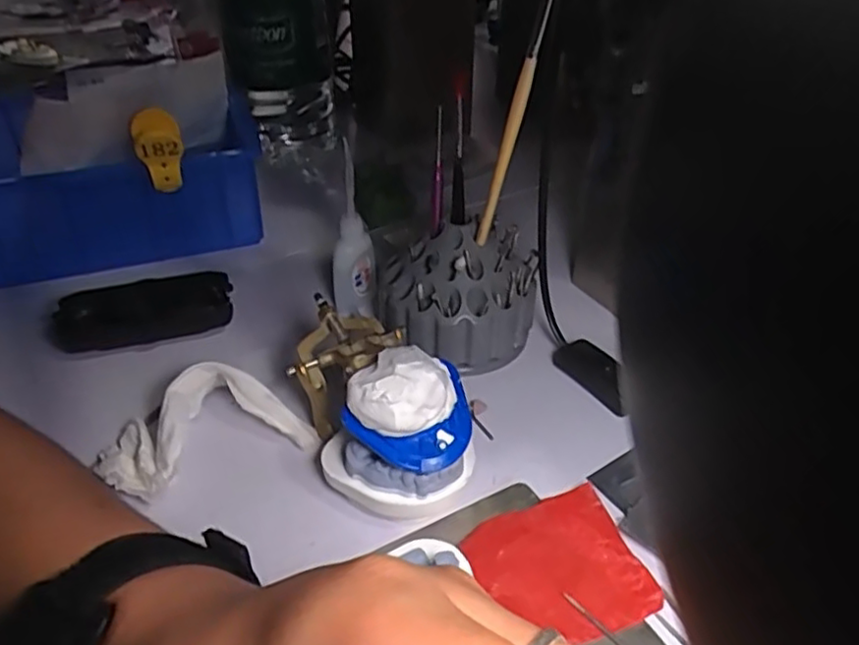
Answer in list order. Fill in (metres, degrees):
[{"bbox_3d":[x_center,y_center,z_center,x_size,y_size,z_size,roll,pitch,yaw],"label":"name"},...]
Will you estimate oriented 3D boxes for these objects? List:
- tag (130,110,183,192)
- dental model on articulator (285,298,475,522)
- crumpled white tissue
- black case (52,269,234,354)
[{"bbox_3d":[-0.200,-0.128,0.491,0.032,0.061,0.028,-13,61,-16],"label":"tag"},{"bbox_3d":[-0.030,0.041,0.351,0.066,0.081,0.120,-19,41,-23],"label":"dental model on articulator"},{"bbox_3d":[-0.128,0.056,0.369,0.110,0.042,0.067,-20,41,-24],"label":"crumpled white tissue"},{"bbox_3d":[-0.198,-0.006,0.463,0.113,0.034,0.043,-9,38,-11],"label":"black case"}]

